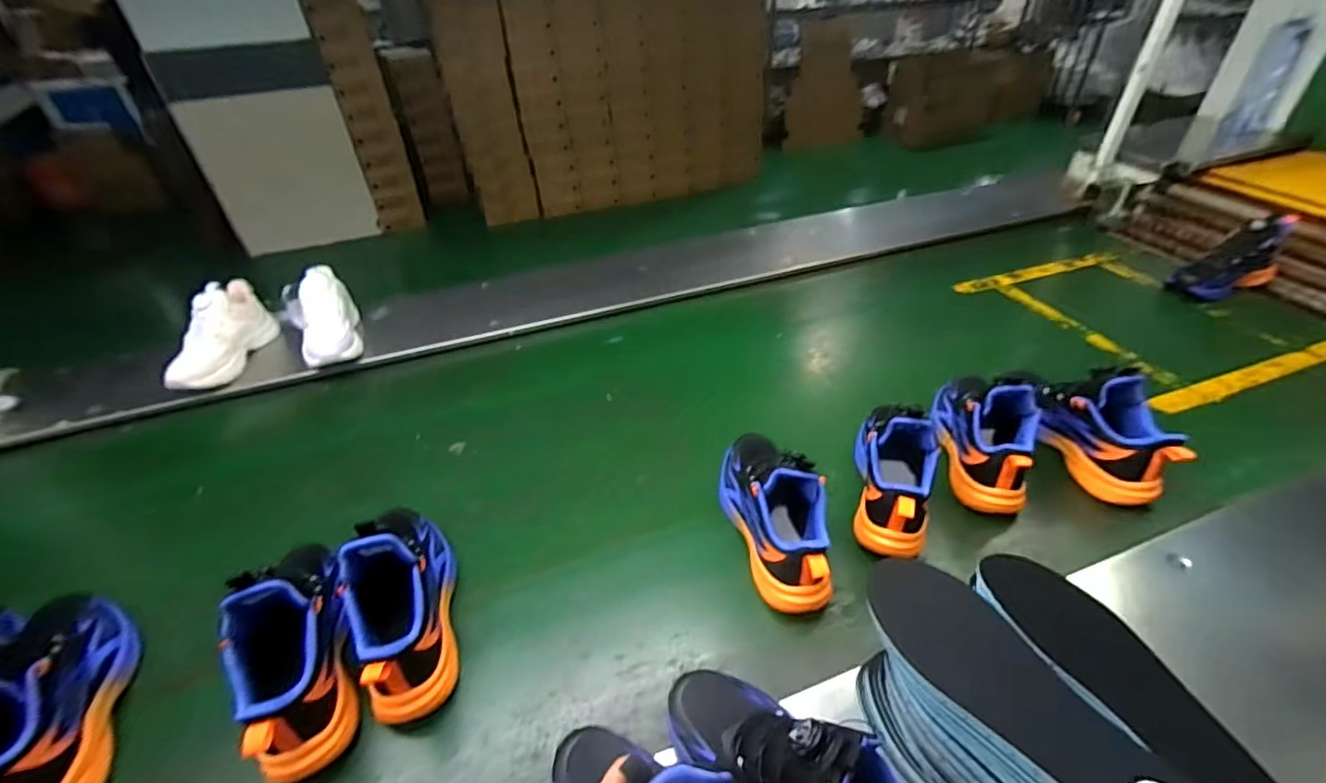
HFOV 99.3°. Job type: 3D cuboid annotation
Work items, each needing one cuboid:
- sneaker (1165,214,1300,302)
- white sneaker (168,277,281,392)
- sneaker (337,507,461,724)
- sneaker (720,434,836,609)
[{"bbox_3d":[1.120,-0.257,1.108,0.282,0.122,0.099,-20,45,-22],"label":"sneaker"},{"bbox_3d":[-0.788,-0.093,1.009,0.103,0.125,0.228,-6,42,-8],"label":"white sneaker"},{"bbox_3d":[-0.285,0.203,0.608,0.090,0.147,0.249,-11,42,-13],"label":"sneaker"},{"bbox_3d":[0.134,0.132,0.683,0.089,0.149,0.250,-9,42,-11],"label":"sneaker"}]

